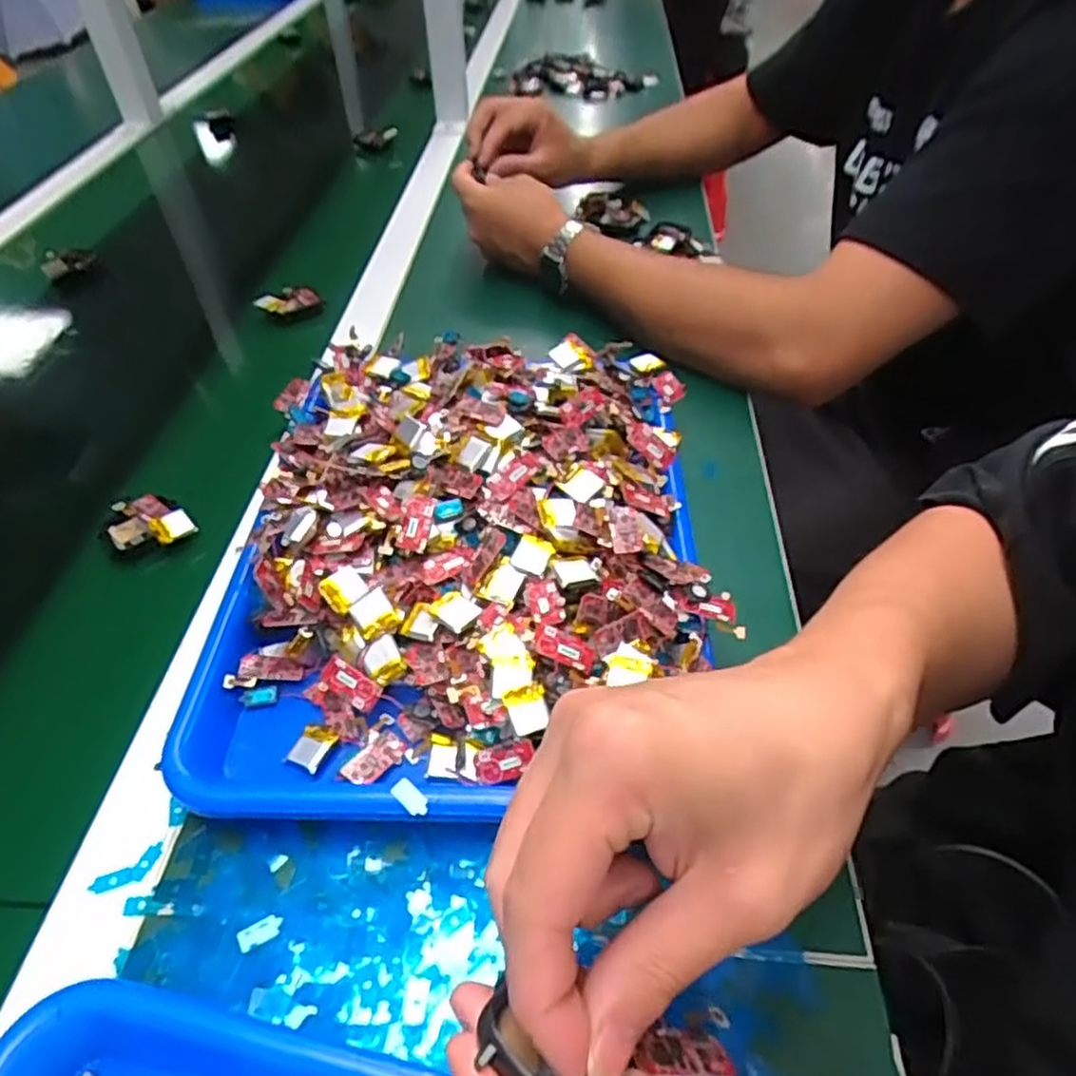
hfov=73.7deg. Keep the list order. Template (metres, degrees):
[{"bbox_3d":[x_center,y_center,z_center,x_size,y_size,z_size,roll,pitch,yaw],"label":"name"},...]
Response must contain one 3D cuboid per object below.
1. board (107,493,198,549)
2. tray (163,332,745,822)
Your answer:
[{"bbox_3d":[-0.245,-0.007,0.452,0.046,0.016,0.045,-28,53,-23],"label":"board"},{"bbox_3d":[-0.038,-0.016,0.409,0.257,0.070,0.335,-3,47,-2],"label":"tray"}]

